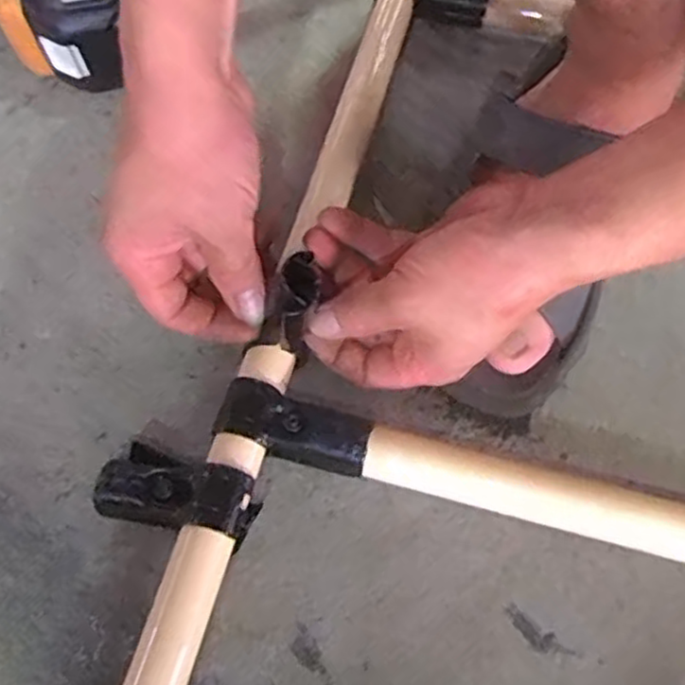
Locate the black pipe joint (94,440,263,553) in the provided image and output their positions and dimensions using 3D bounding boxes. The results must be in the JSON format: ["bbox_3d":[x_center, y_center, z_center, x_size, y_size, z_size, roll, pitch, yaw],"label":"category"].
[{"bbox_3d":[-0.086,0.079,0.380,0.084,0.031,0.040,12,65,8],"label":"black pipe joint"}]

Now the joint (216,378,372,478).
[{"bbox_3d":[-0.026,0.048,0.390,0.082,0.037,0.030,17,65,10],"label":"joint"}]

